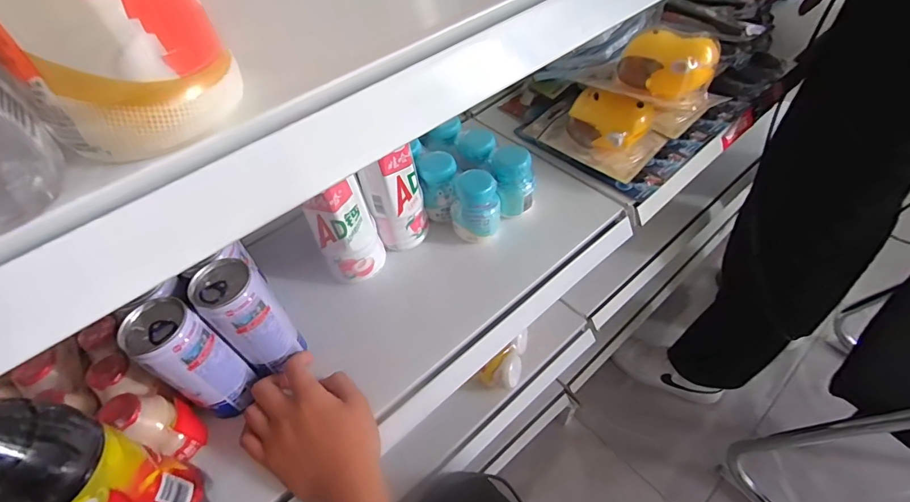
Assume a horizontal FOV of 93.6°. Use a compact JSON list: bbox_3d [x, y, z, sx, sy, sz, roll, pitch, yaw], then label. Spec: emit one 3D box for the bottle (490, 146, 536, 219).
[{"bbox_3d":[0.070,-0.085,0.516,0.048,0.066,0.057,-10,52,-3],"label":"bottle"}]

